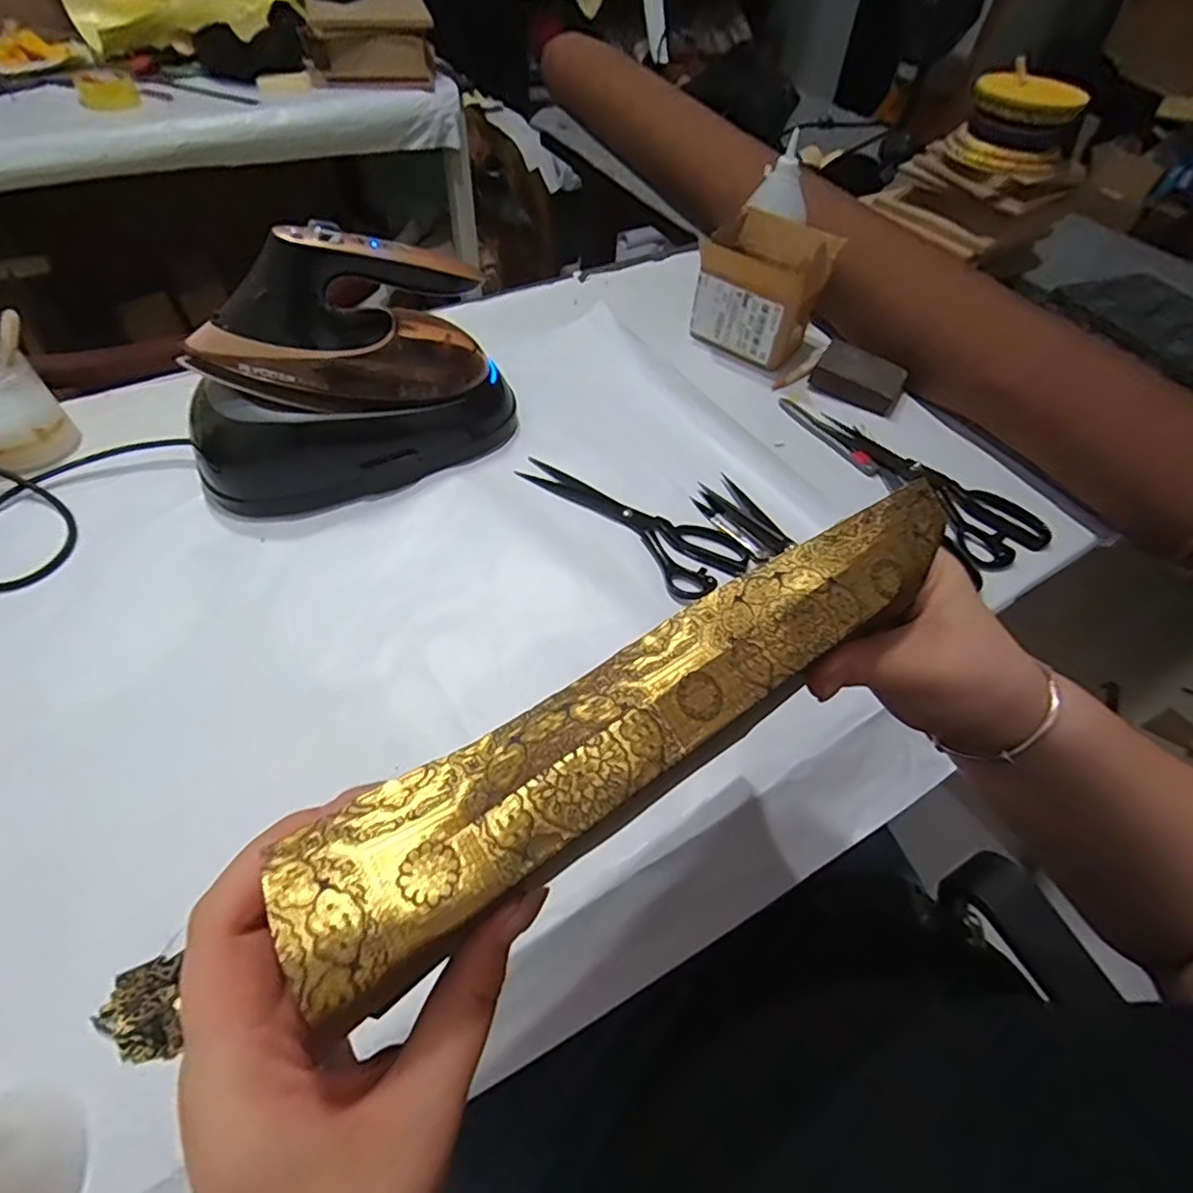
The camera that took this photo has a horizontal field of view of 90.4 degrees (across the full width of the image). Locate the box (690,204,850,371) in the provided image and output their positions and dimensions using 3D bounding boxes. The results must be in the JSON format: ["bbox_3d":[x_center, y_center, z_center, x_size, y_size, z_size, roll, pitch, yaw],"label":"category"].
[{"bbox_3d":[0.196,-0.375,0.718,0.140,0.120,0.111,27,57,15],"label":"box"}]

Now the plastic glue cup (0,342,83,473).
[{"bbox_3d":[-0.559,-0.177,0.555,0.090,0.082,0.081,33,58,18],"label":"plastic glue cup"}]

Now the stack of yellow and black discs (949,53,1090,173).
[{"bbox_3d":[0.495,-0.563,0.700,0.110,0.083,0.106,16,55,7],"label":"stack of yellow and black discs"}]

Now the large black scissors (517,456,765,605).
[{"bbox_3d":[0.031,-0.080,0.575,0.241,0.011,0.091,38,60,21],"label":"large black scissors"}]

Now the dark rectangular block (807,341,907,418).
[{"bbox_3d":[0.309,-0.258,0.699,0.104,0.040,0.051,27,57,14],"label":"dark rectangular block"}]

